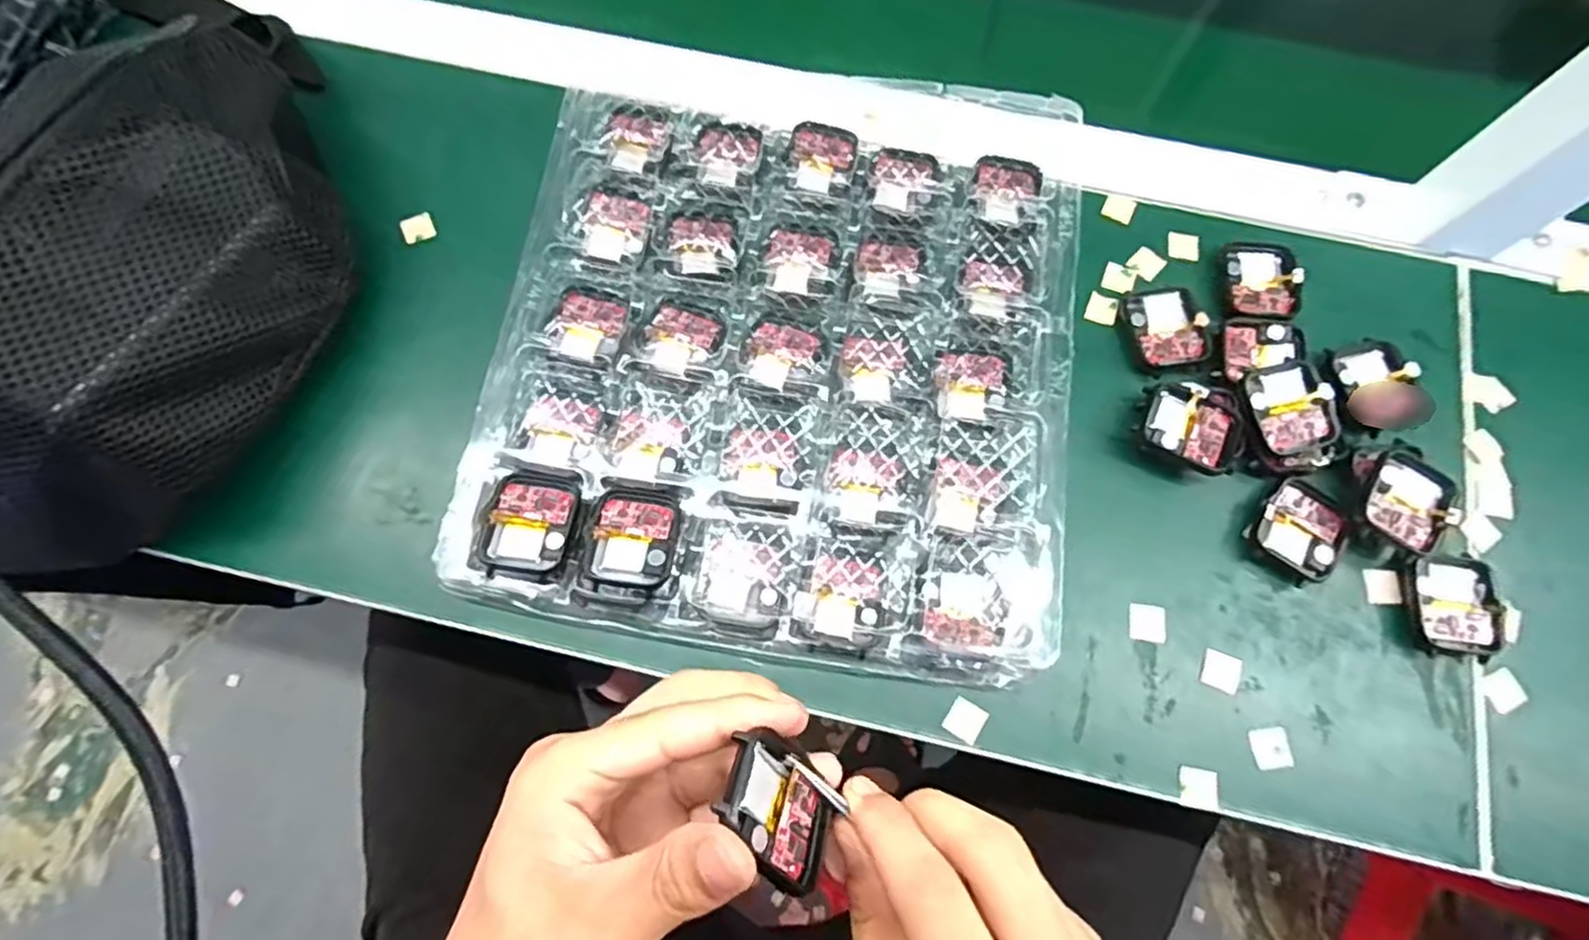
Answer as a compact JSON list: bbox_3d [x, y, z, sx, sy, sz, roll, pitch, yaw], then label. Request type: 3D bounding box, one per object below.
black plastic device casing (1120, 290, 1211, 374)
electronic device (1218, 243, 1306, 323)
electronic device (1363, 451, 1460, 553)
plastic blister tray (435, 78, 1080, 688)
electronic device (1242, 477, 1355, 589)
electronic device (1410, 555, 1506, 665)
[{"bbox_3d":[0.190,-0.072,0.358,0.036,0.011,0.044,-8,74,-3],"label":"black plastic device casing"},{"bbox_3d":[0.240,-0.096,0.361,0.037,0.008,0.045,8,74,1],"label":"electronic device"},{"bbox_3d":[0.280,0.016,0.322,0.037,0.014,0.042,32,76,8],"label":"electronic device"},{"bbox_3d":[-0.005,-0.063,0.342,0.261,0.032,0.285,9,74,2],"label":"plastic blister tray"},{"bbox_3d":[0.234,0.027,0.323,0.038,0.012,0.041,39,77,10],"label":"electronic device"},{"bbox_3d":[0.298,0.062,0.318,0.037,0.012,0.045,3,74,0],"label":"electronic device"}]

